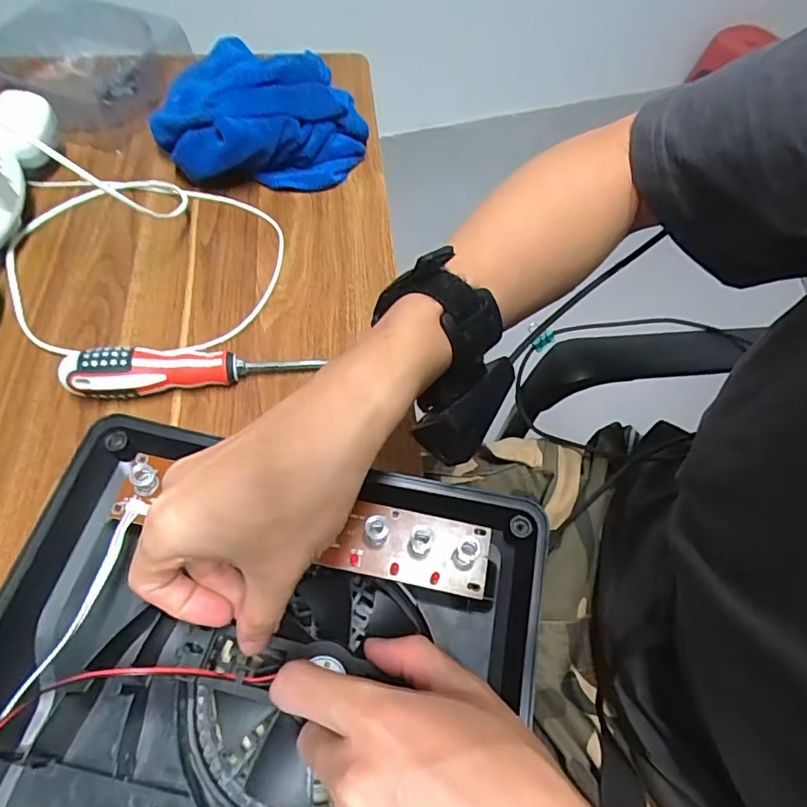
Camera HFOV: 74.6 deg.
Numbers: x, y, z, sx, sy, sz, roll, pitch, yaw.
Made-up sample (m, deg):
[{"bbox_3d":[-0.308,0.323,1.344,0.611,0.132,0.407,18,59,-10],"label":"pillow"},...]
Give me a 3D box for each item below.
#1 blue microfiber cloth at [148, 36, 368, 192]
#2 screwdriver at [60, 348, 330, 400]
[{"bbox_3d":[-0.135,-0.276,0.503,0.185,0.078,0.157,15,61,6],"label":"blue microfiber cloth"},{"bbox_3d":[-0.147,-0.025,0.379,0.170,0.037,0.028,-9,61,-7],"label":"screwdriver"}]

